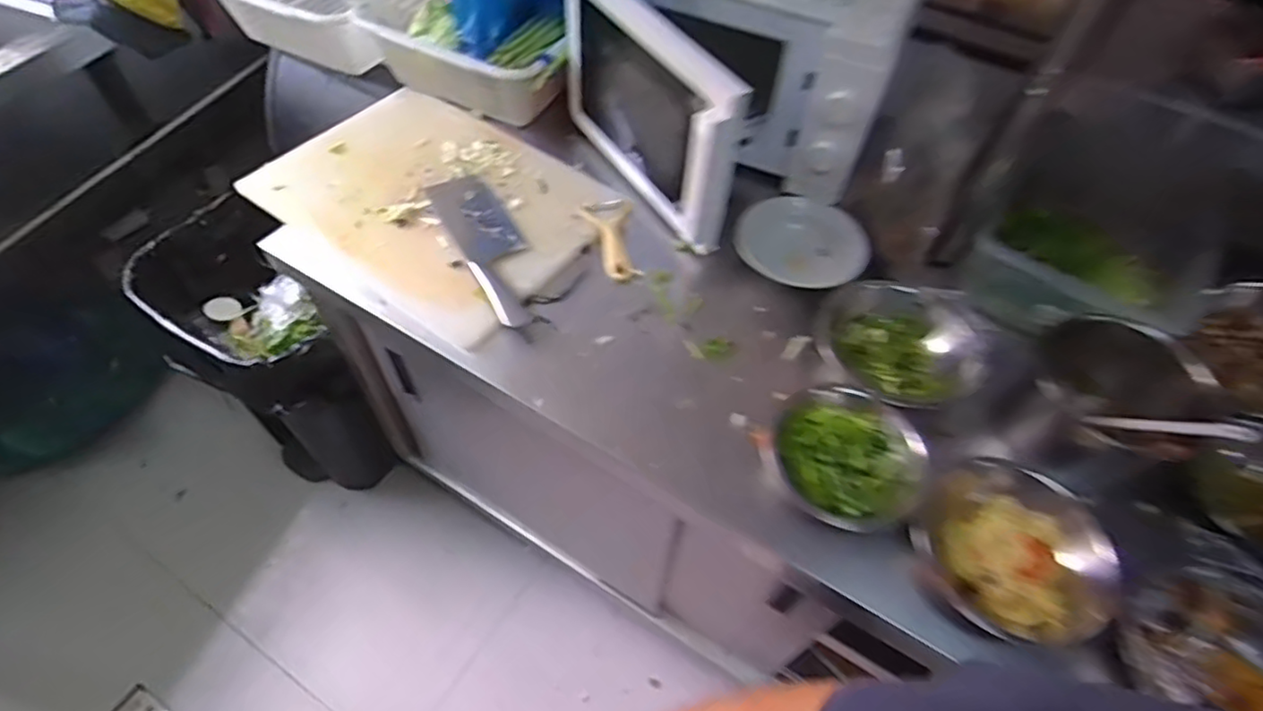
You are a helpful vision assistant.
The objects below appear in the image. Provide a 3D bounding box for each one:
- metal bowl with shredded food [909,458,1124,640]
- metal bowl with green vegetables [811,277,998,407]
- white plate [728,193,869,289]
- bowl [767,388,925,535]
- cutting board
[{"bbox_3d":[0.364,0.186,0.616,0.164,0.068,0.168,2,54,-3],"label":"metal bowl with shredded food"},{"bbox_3d":[0.321,-0.011,0.767,0.195,0.060,0.171,15,54,7],"label":"metal bowl with green vegetables"},{"bbox_3d":[0.220,-0.151,0.846,0.159,0.041,0.171,2,54,-3],"label":"white plate"},{"bbox_3d":[0.228,0.107,0.682,0.152,0.060,0.152,2,54,-3],"label":"bowl"},{"bbox_3d":[-0.283,-0.235,0.934,0.472,0.023,0.338,33,63,18],"label":"cutting board"}]

